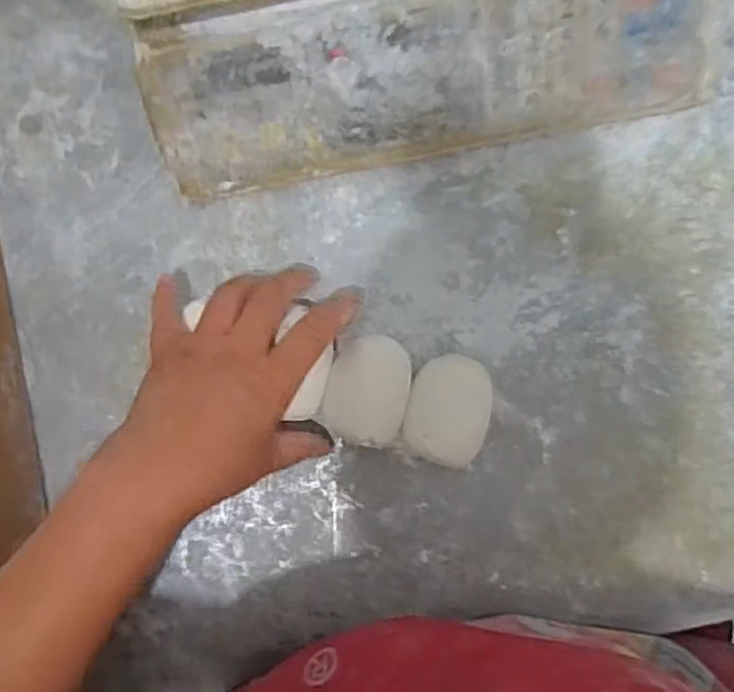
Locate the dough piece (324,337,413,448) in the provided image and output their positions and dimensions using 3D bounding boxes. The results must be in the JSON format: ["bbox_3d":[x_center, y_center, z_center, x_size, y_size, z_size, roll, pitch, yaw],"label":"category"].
[{"bbox_3d":[0.001,0.026,0.428,0.047,0.042,0.061,11,88,4],"label":"dough piece"}]

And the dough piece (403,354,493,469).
[{"bbox_3d":[0.050,0.038,0.424,0.051,0.042,0.066,14,88,4],"label":"dough piece"}]

